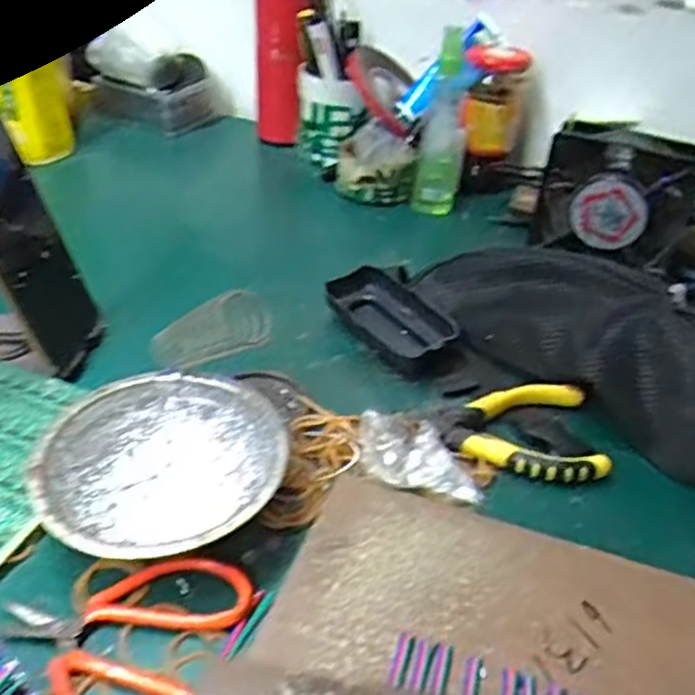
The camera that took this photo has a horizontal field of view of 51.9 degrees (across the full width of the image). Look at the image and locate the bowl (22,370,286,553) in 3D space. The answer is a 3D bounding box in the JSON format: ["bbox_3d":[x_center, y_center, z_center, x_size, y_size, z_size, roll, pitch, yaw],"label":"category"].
[{"bbox_3d":[-0.099,0.067,0.386,0.128,0.037,0.120,-15,40,-25],"label":"bowl"}]

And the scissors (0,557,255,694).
[{"bbox_3d":[-0.090,0.137,0.315,0.105,0.007,0.094,-10,38,-19],"label":"scissors"}]

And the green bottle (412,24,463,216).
[{"bbox_3d":[0.093,-0.211,0.681,0.040,0.166,0.044,10,36,9],"label":"green bottle"}]

